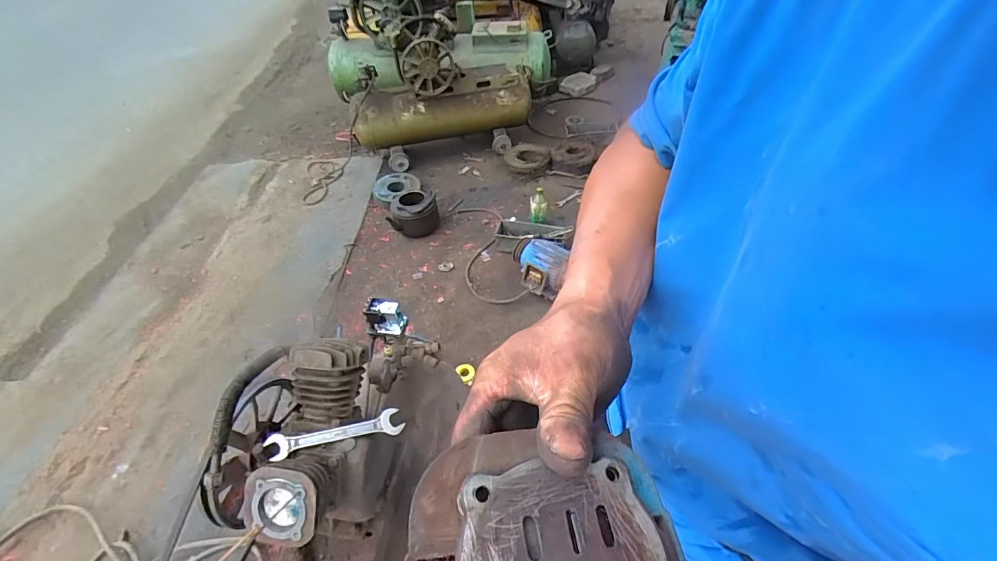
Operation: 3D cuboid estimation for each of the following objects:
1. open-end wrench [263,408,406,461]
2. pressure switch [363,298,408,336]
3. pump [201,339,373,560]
[{"bbox_3d":[-0.276,0.262,0.739,0.219,0.014,0.043,-6,74,-19],"label":"open-end wrench"},{"bbox_3d":[-0.268,0.086,1.025,0.091,0.088,0.051,-3,46,0],"label":"pressure switch"},{"bbox_3d":[-0.350,0.325,0.753,0.258,0.302,0.360,-7,46,-4],"label":"pump"}]

